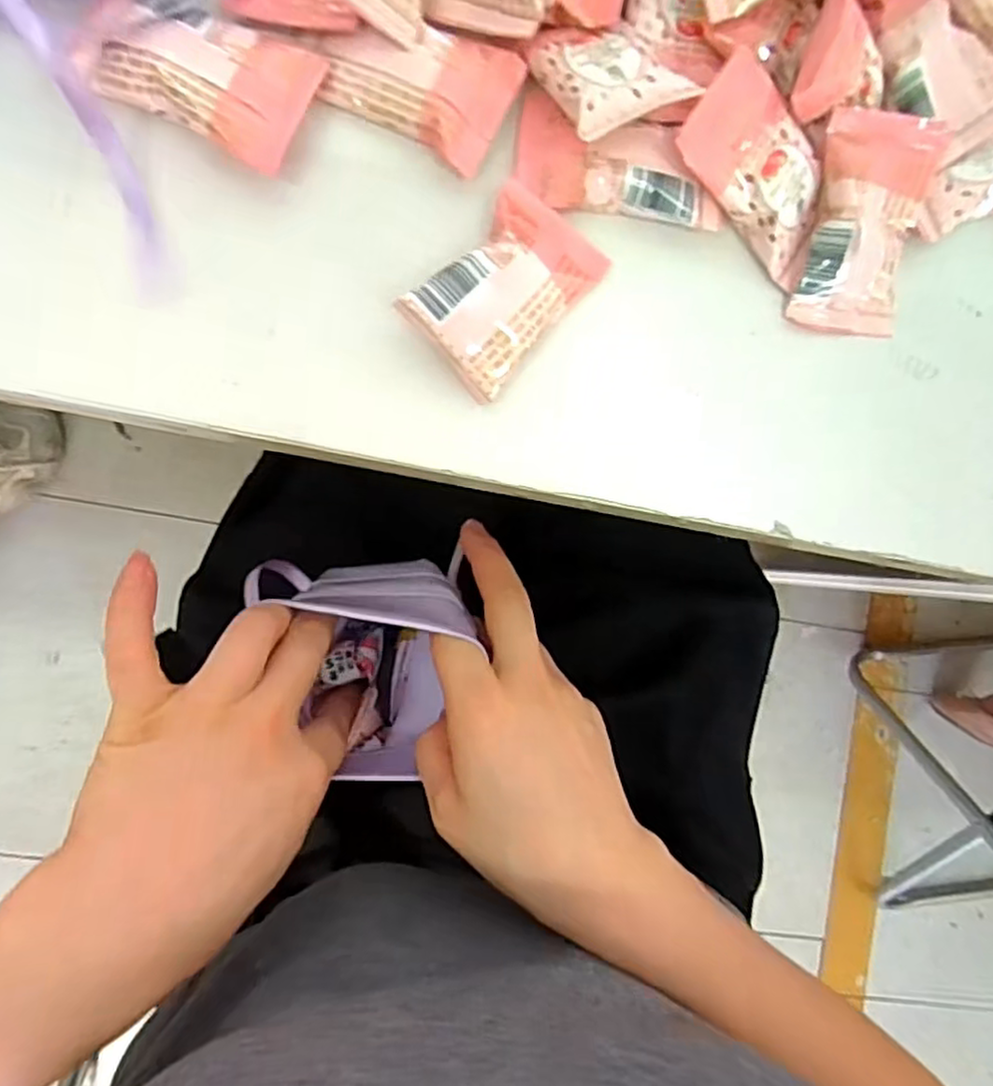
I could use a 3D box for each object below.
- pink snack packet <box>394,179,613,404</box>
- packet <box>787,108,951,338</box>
[{"bbox_3d":[0.004,-0.083,0.222,0.040,0.014,0.065,41,84,-4],"label":"pink snack packet"},{"bbox_3d":[0.127,-0.108,0.237,0.040,0.014,0.068,4,109,-9],"label":"packet"}]

